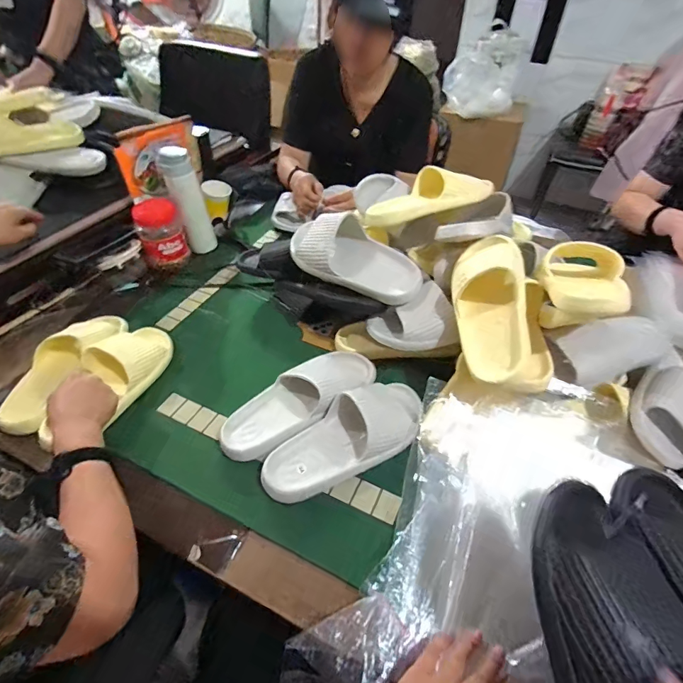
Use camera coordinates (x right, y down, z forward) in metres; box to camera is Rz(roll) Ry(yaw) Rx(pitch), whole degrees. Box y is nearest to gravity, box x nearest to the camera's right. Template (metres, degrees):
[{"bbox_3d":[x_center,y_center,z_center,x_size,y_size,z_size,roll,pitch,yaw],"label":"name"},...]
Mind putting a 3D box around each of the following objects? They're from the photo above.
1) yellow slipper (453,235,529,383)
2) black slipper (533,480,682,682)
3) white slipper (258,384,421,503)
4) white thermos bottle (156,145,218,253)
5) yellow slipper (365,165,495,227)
[{"bbox_3d":[0.216,-0.056,0.593,0.095,0.064,0.249,4,68,1],"label":"yellow slipper"},{"bbox_3d":[0.211,0.247,0.310,0.107,0.065,0.254,4,68,2],"label":"black slipper"},{"bbox_3d":[0.010,0.129,0.580,0.258,0.059,0.112,-25,51,-24],"label":"white slipper"},{"bbox_3d":[-0.348,-0.315,0.932,0.074,0.243,0.070,-10,47,-12],"label":"white thermos bottle"},{"bbox_3d":[0.151,-0.257,0.716,0.237,0.060,0.090,-19,48,-1],"label":"yellow slipper"}]

